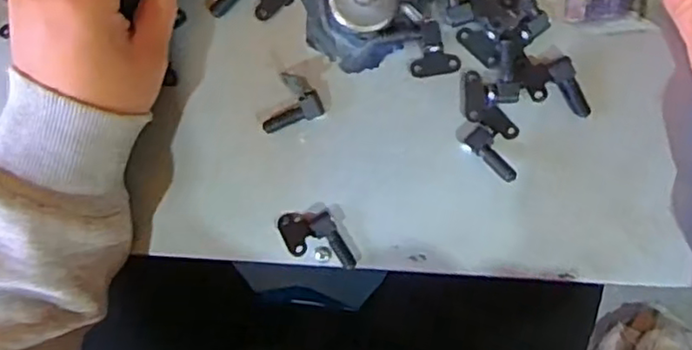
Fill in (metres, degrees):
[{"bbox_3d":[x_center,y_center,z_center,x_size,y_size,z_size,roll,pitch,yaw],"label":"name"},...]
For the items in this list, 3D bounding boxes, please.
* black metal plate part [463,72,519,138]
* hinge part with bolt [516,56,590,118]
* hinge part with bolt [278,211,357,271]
[{"bbox_3d":[0.080,-0.037,0.368,0.018,0.004,0.045,-37,93,0],"label":"black metal plate part"},{"bbox_3d":[0.120,-0.053,0.362,0.046,0.009,0.028,18,92,-2],"label":"hinge part with bolt"},{"bbox_3d":[-0.015,0.036,0.367,0.050,0.018,0.025,22,92,-2],"label":"hinge part with bolt"}]

